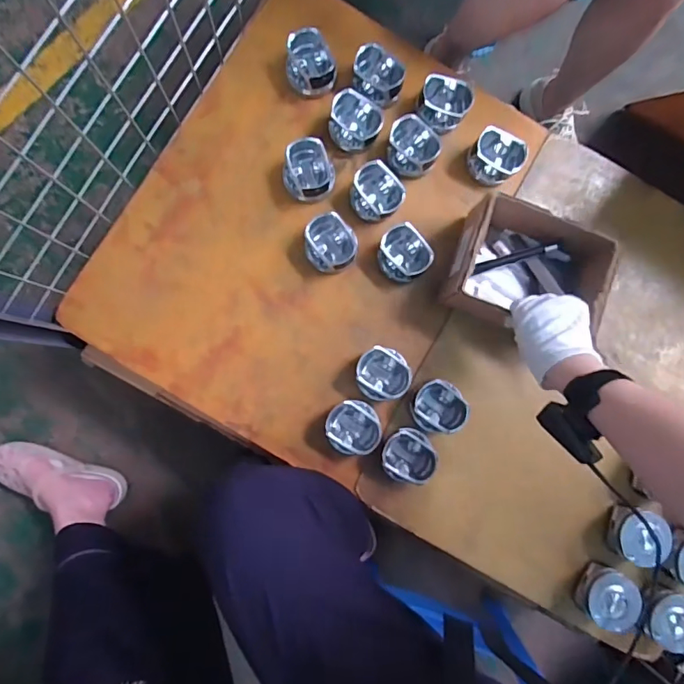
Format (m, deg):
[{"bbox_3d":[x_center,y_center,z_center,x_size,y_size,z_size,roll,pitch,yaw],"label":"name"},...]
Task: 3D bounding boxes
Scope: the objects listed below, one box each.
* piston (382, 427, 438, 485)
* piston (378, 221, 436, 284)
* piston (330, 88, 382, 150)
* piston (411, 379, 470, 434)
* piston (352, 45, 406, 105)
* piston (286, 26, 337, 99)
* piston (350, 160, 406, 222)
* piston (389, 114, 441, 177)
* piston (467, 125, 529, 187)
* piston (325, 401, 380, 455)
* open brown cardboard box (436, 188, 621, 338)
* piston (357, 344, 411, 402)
[{"bbox_3d":[0.097,0.161,0.663,0.072,0.054,0.069,0,85,-4],"label":"piston"},{"bbox_3d":[0.088,-0.126,0.675,0.067,0.040,0.077,-42,89,-7],"label":"piston"},{"bbox_3d":[0.019,-0.318,0.683,0.071,0.049,0.065,0,85,-4],"label":"piston"},{"bbox_3d":[0.136,0.093,0.665,0.071,0.040,0.076,0,85,-4],"label":"piston"},{"bbox_3d":[0.053,-0.395,0.692,0.078,0.045,0.067,14,84,-3],"label":"piston"},{"bbox_3d":[-0.045,-0.408,0.682,0.074,0.054,0.068,4,84,-4],"label":"piston"},{"bbox_3d":[0.048,-0.216,0.682,0.076,0.045,0.069,44,83,1],"label":"piston"},{"bbox_3d":[0.105,-0.288,0.691,0.074,0.045,0.078,2,85,-4],"label":"piston"},{"bbox_3d":[0.227,-0.271,0.686,0.078,0.047,0.065,33,83,-1],"label":"piston"},{"bbox_3d":[0.014,0.122,0.664,0.078,0.041,0.077,-2,85,-4],"label":"piston"},{"bbox_3d":[0.259,-0.103,0.653,0.193,0.087,0.150,19,84,-2],"label":"open brown cardboard box"},{"bbox_3d":[0.057,0.045,0.661,0.073,0.037,0.073,0,85,-4],"label":"piston"}]

